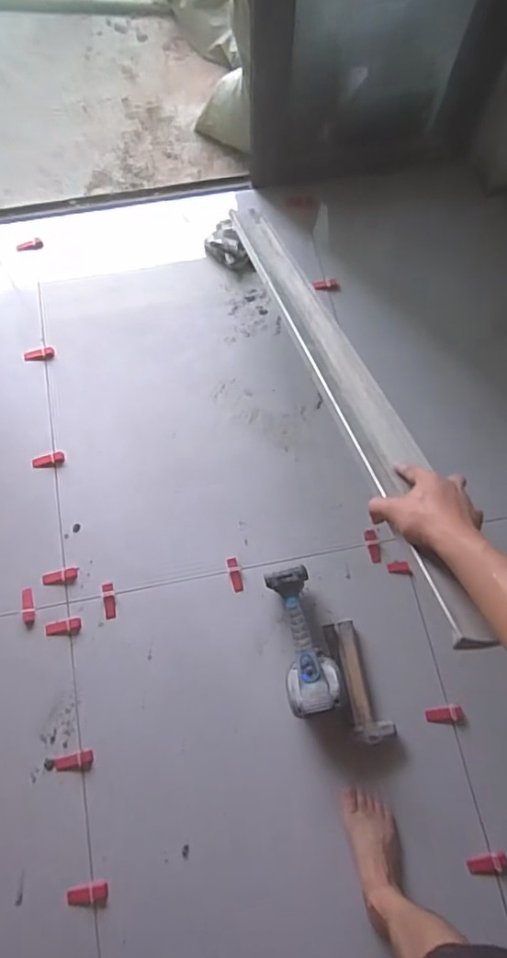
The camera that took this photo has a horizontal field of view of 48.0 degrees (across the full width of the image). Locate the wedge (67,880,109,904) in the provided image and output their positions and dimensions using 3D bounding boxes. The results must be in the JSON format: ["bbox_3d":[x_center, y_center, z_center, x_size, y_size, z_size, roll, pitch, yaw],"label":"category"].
[{"bbox_3d":[-0.315,0.791,1.083,0.075,0.011,0.031,-12,69,-5],"label":"wedge"}]

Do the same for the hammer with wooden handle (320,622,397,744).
[{"bbox_3d":[0.216,0.422,1.198,0.081,0.050,0.245,-16,69,-7],"label":"hammer with wooden handle"}]

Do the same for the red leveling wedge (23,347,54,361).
[{"bbox_3d":[-0.548,-0.317,1.456,0.076,0.016,0.027,-10,69,-5],"label":"red leveling wedge"}]

